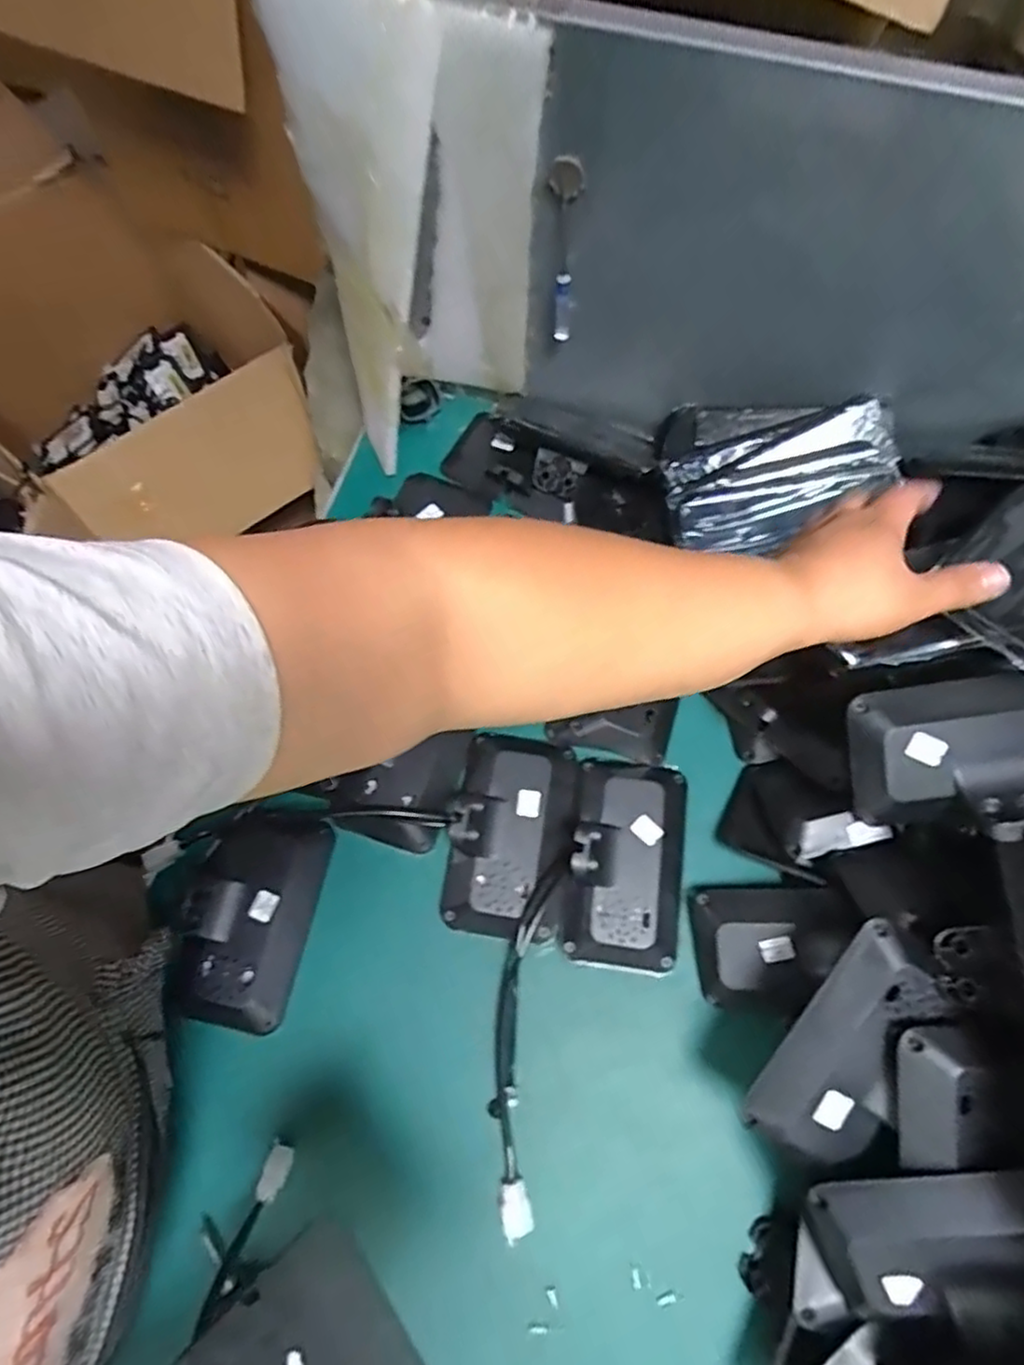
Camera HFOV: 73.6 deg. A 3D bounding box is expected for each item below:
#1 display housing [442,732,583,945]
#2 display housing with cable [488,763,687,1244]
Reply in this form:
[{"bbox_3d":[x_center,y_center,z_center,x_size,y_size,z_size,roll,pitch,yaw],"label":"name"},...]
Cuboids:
[{"bbox_3d":[0.000,0.119,0.548,0.095,0.047,0.159,10,70,5],"label":"display housing"},{"bbox_3d":[0.054,0.218,0.514,0.117,0.050,0.343,22,71,9],"label":"display housing with cable"}]

